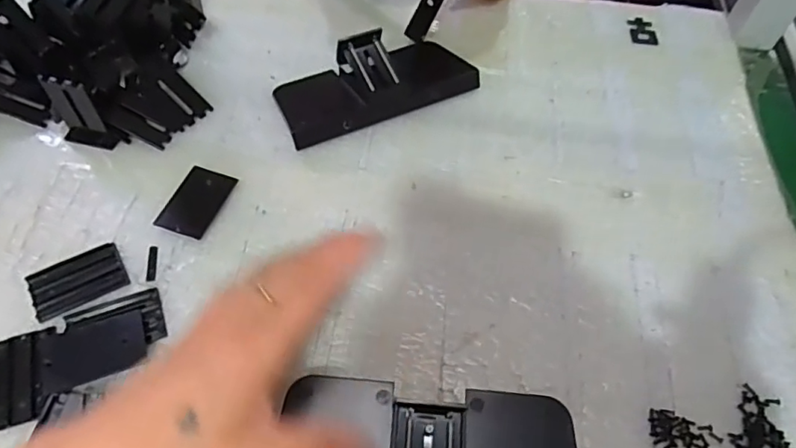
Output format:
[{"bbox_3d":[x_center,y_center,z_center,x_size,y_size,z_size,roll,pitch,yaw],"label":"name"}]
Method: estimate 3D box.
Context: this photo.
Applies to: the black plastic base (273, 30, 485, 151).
[{"bbox_3d":[-0.018,-0.119,0.451,0.160,0.036,0.070,-20,60,-16],"label":"black plastic base"}]

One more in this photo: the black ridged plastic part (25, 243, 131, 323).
[{"bbox_3d":[-0.205,0.036,0.355,0.054,0.006,0.035,-26,62,-19],"label":"black ridged plastic part"}]

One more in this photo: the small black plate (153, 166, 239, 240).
[{"bbox_3d":[-0.143,-0.016,0.394,0.035,0.006,0.055,16,57,7],"label":"small black plate"}]

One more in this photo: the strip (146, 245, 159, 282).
[{"bbox_3d":[-0.164,0.026,0.369,0.006,0.004,0.026,-3,57,-6],"label":"strip"}]

